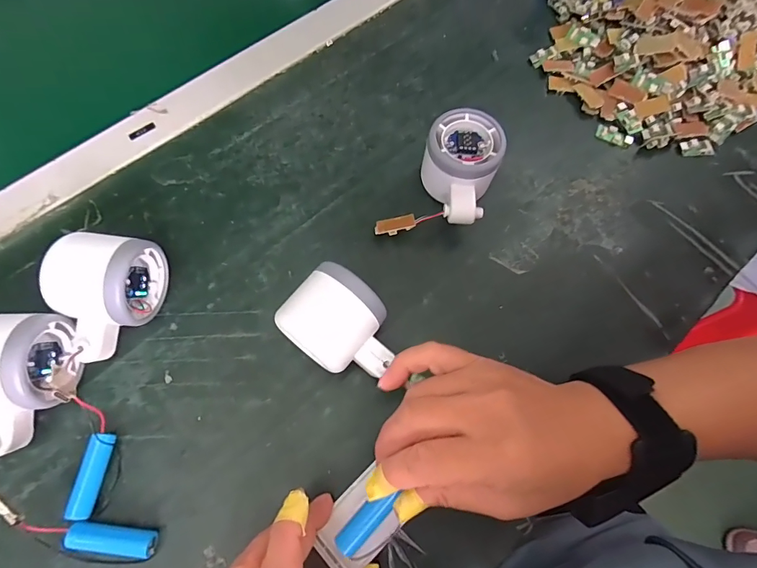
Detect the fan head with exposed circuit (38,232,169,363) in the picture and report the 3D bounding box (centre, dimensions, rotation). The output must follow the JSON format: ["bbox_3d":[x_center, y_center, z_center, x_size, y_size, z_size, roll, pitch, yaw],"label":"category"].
[{"bbox_3d":[-0.185,0.008,0.274,0.055,0.054,0.081,5,70,-1],"label":"fan head with exposed circuit"}]

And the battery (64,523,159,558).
[{"bbox_3d":[-0.160,0.154,0.247,0.049,0.017,0.014,8,70,0],"label":"battery"}]

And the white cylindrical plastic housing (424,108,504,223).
[{"bbox_3d":[0.062,-0.089,0.324,0.056,0.049,0.079,19,70,4],"label":"white cylindrical plastic housing"}]

